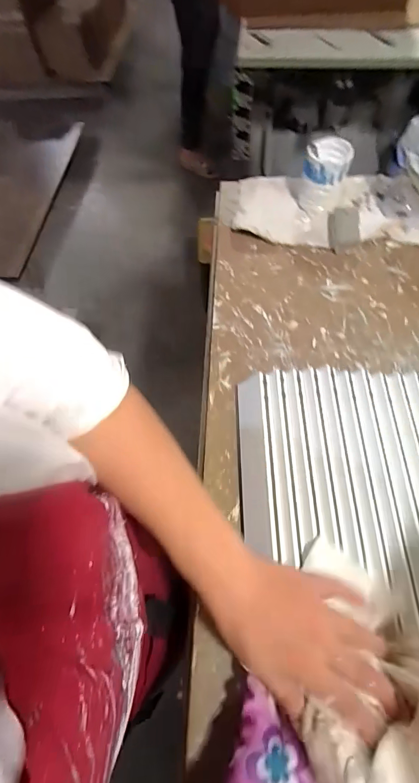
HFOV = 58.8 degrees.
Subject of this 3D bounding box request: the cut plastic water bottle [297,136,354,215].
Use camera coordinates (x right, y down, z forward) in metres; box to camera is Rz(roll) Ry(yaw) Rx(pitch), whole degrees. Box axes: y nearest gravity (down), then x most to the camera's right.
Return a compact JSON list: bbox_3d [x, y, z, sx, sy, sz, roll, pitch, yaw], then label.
[{"bbox_3d":[0.177,-0.337,0.580,0.069,0.077,0.067,7,64,7],"label":"cut plastic water bottle"}]

